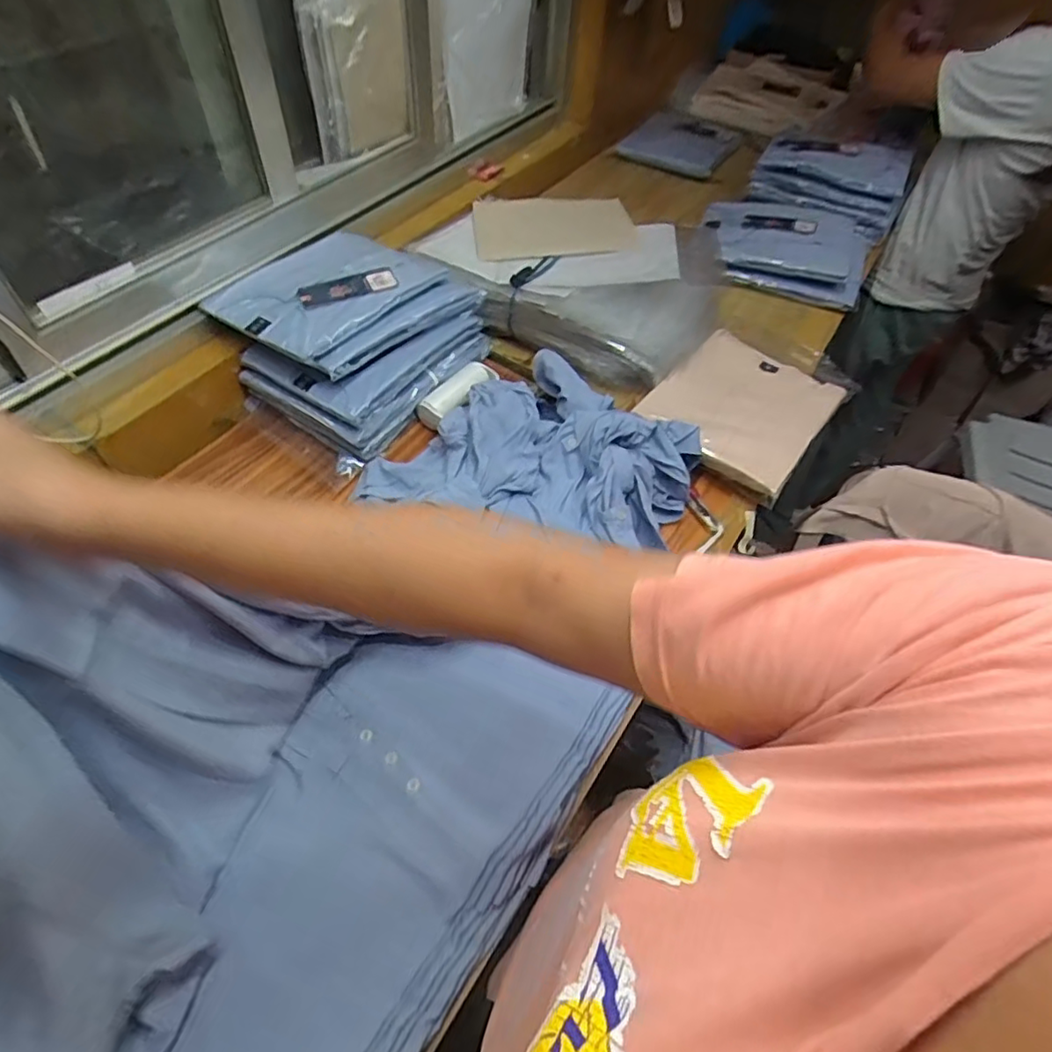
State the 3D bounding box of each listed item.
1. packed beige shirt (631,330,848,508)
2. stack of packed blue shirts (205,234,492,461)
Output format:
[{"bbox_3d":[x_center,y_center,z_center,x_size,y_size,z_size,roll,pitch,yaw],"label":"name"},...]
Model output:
[{"bbox_3d":[0.300,-0.173,0.836,0.202,0.046,0.274,33,58,19],"label":"packed beige shirt"},{"bbox_3d":[-0.226,-0.262,0.804,0.258,0.111,0.266,29,57,17],"label":"stack of packed blue shirts"}]

